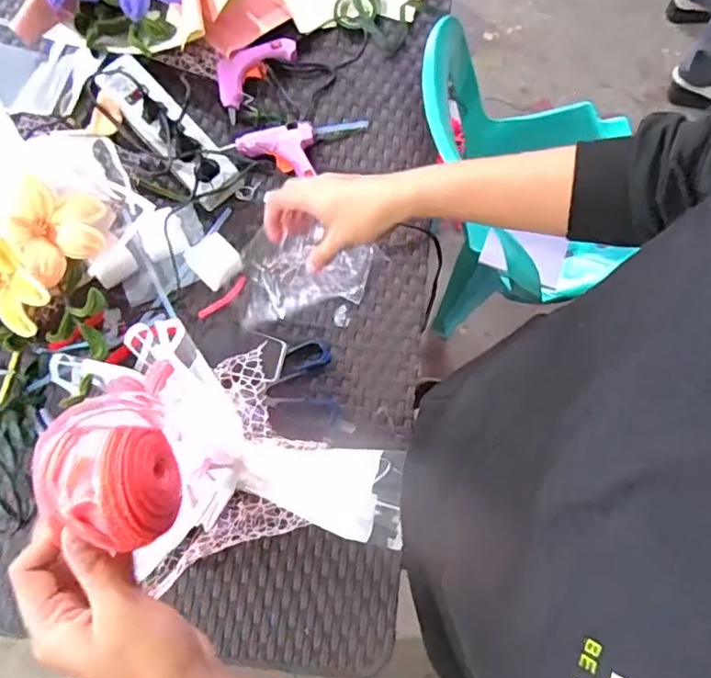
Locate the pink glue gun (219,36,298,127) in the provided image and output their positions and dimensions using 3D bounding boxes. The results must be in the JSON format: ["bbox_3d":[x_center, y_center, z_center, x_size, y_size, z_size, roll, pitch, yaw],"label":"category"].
[{"bbox_3d":[-0.148,-0.368,0.803,0.071,0.026,0.136,36,81,7],"label":"pink glue gun"}]

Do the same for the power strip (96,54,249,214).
[{"bbox_3d":[-0.248,-0.273,0.765,0.072,0.059,0.242,-43,81,-7],"label":"power strip"}]

